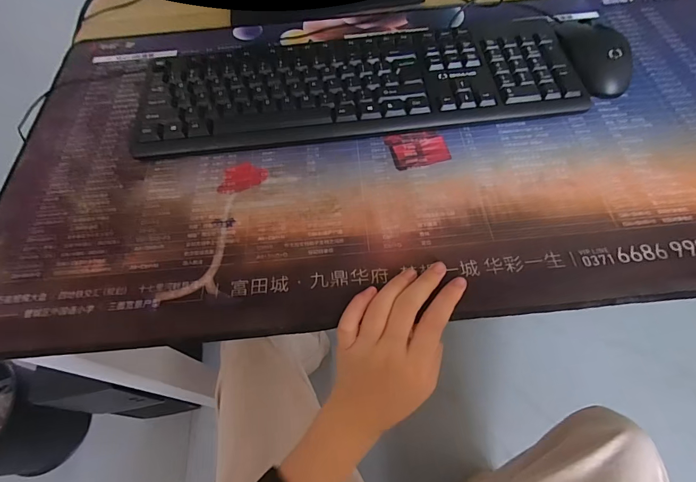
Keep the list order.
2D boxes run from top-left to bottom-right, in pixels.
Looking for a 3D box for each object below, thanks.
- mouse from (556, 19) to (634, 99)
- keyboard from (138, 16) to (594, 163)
[{"bbox_3d":[0.248,-0.195,0.389,0.051,0.039,0.099,-8,60,-1],"label":"mouse"},{"bbox_3d":[0.008,-0.162,0.392,0.429,0.024,0.128,-7,60,-1],"label":"keyboard"}]

